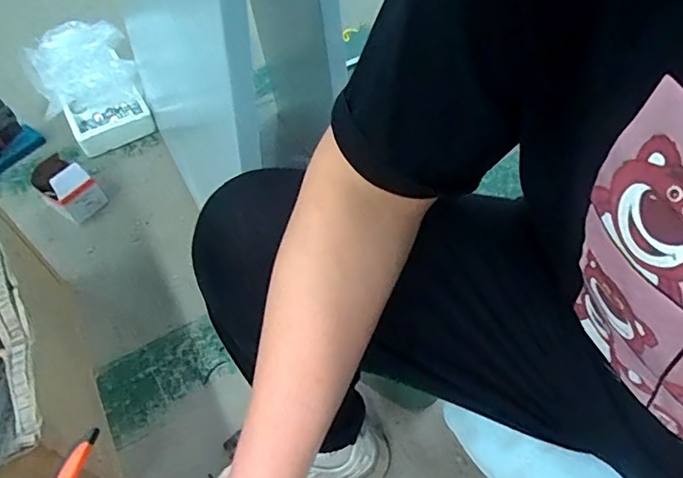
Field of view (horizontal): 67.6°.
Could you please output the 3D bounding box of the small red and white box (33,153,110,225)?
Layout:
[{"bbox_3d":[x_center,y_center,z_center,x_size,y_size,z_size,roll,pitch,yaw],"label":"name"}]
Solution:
[{"bbox_3d":[-0.553,-0.101,1.040,0.095,0.118,0.086,26,59,23],"label":"small red and white box"}]

